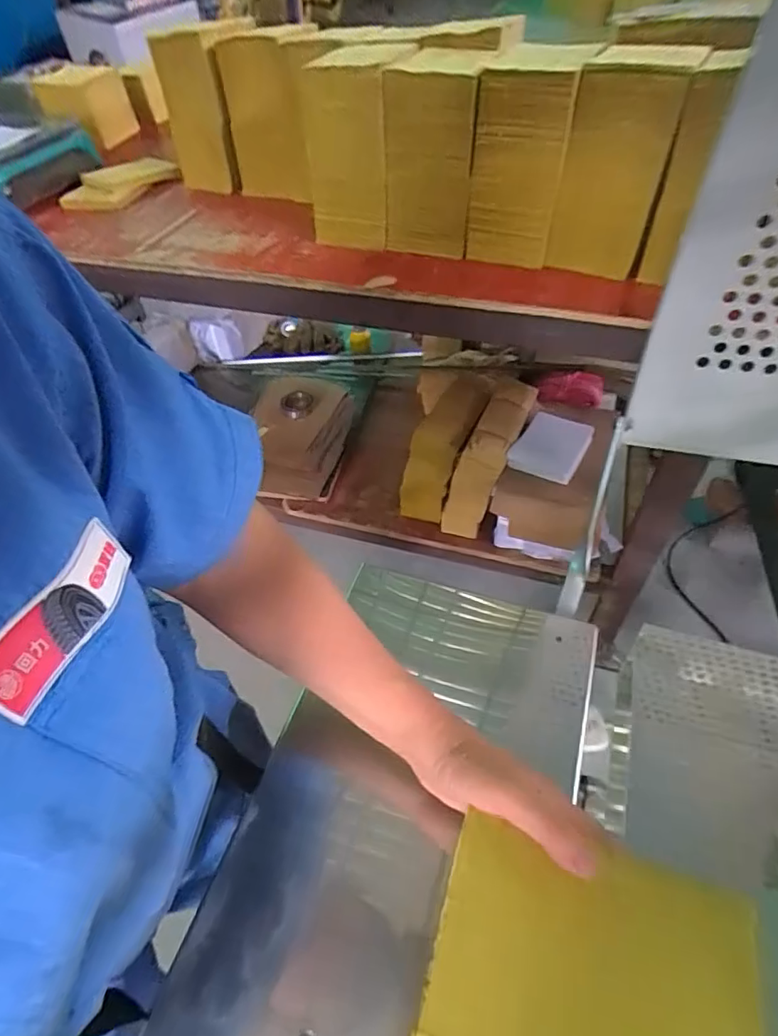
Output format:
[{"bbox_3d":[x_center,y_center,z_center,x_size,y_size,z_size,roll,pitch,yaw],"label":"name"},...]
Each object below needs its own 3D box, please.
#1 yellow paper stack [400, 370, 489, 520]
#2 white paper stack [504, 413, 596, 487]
[{"bbox_3d":[0.127,-0.146,1.143,0.097,0.190,0.265,21,55,19],"label":"yellow paper stack"},{"bbox_3d":[0.307,-0.139,1.015,0.119,0.026,0.166,25,56,22],"label":"white paper stack"}]

